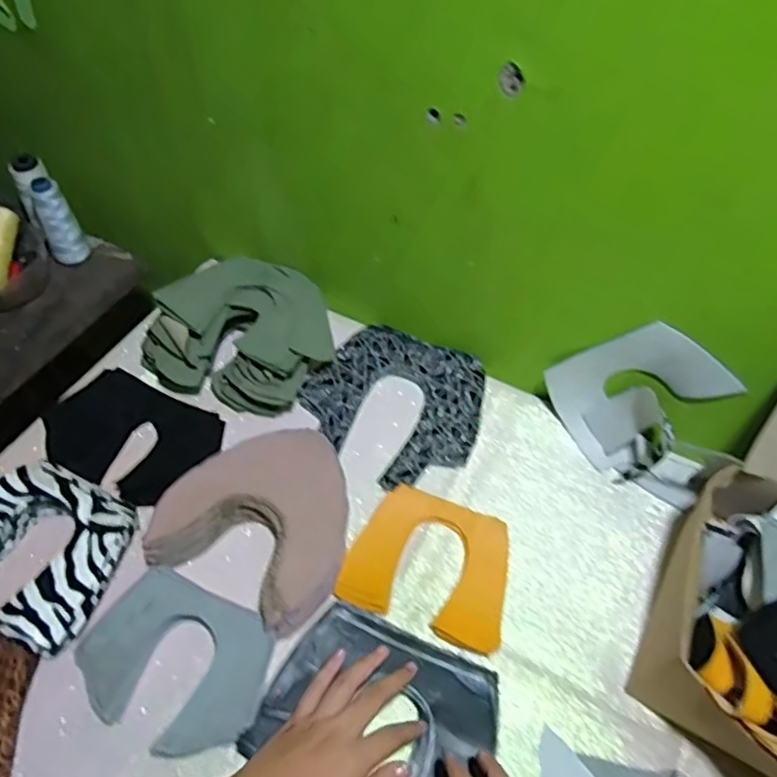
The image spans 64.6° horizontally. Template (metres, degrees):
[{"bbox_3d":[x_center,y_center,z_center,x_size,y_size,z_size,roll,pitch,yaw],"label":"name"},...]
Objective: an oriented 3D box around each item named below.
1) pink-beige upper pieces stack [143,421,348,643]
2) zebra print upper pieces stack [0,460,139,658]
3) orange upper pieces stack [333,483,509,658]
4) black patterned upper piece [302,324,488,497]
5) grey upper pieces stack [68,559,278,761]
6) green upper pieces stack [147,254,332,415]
[{"bbox_3d":[-0.115,0.117,0.590,0.174,0.031,0.179,23,55,14],"label":"pink-beige upper pieces stack"},{"bbox_3d":[-0.316,0.143,0.559,0.158,0.050,0.138,26,56,16],"label":"zebra print upper pieces stack"},{"bbox_3d":[0.041,0.163,0.581,0.148,0.011,0.123,18,54,10],"label":"orange upper pieces stack"},{"bbox_3d":[0.015,0.012,0.688,0.186,0.015,0.180,34,64,19],"label":"black patterned upper piece"},{"bbox_3d":[-0.173,0.227,0.511,0.151,0.026,0.116,21,55,12],"label":"grey upper pieces stack"},{"bbox_3d":[-0.155,-0.067,0.698,0.175,0.070,0.195,30,57,18],"label":"green upper pieces stack"}]

